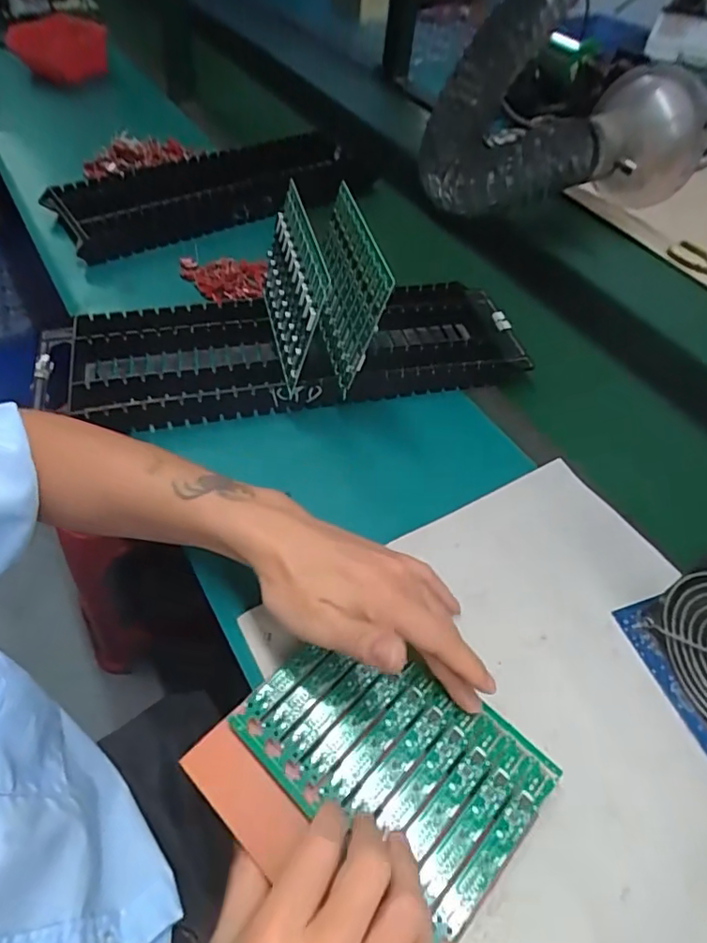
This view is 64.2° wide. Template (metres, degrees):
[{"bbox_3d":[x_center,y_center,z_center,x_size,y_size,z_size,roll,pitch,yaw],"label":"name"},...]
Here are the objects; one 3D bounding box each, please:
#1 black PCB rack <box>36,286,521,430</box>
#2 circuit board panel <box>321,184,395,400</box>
[{"bbox_3d":[-0.057,-0.115,0.551,0.462,0.041,0.149,-11,53,-13],"label":"black PCB rack"},{"bbox_3d":[-0.008,-0.163,0.501,0.008,0.115,0.149,-1,53,-24],"label":"circuit board panel"}]

